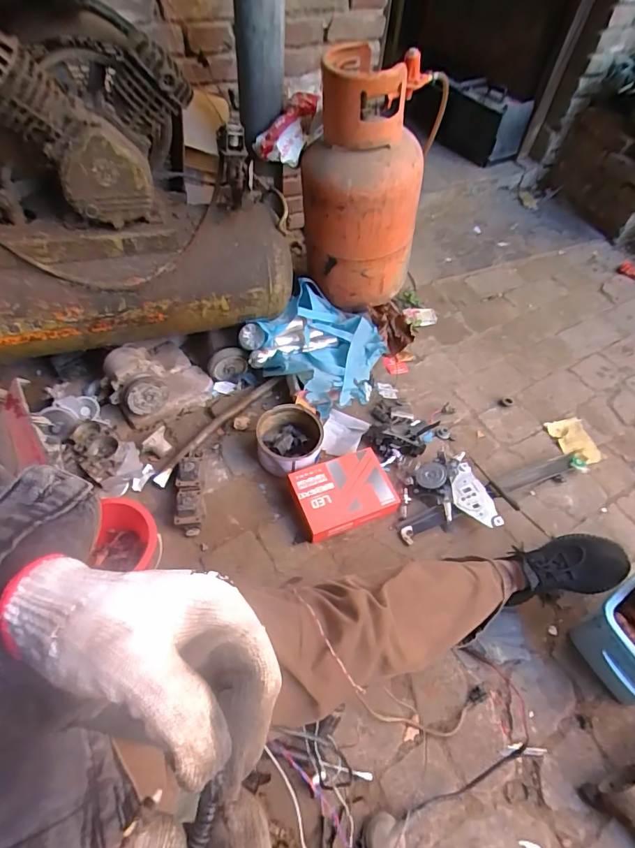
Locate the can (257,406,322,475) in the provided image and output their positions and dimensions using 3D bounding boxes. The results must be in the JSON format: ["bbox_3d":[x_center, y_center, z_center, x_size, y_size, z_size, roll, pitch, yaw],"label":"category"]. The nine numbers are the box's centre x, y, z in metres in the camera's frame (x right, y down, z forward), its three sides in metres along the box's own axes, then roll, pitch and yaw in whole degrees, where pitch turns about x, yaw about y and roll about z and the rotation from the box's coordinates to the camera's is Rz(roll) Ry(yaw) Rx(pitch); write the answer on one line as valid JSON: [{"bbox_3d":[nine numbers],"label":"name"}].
[{"bbox_3d":[-0.064,0.042,1.040,0.151,0.073,0.159,2,54,-2],"label":"can"}]

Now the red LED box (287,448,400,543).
[{"bbox_3d":[0.059,0.151,0.992,0.214,0.044,0.155,-17,57,-15],"label":"red LED box"}]

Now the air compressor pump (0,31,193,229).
[{"bbox_3d":[-0.399,-0.532,0.796,0.295,0.260,0.211,-22,58,-18],"label":"air compressor pump"}]

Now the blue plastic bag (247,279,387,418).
[{"bbox_3d":[0.020,-0.213,1.218,0.307,0.157,0.344,20,54,12],"label":"blue plastic bag"}]

